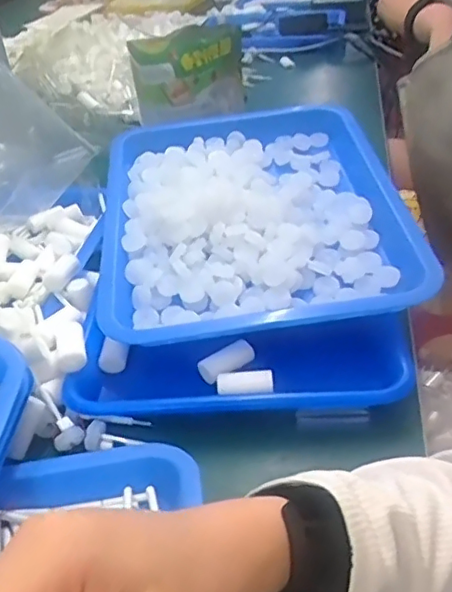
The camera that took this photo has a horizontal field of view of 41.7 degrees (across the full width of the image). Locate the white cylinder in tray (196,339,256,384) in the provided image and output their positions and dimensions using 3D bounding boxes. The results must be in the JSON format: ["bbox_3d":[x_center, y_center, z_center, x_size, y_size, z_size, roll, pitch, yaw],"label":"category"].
[{"bbox_3d":[0.000,0.050,0.456,0.043,0.016,0.020,-27,39,-8],"label":"white cylinder in tray"}]

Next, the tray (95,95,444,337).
[{"bbox_3d":[0.019,-0.084,0.554,0.255,0.069,0.325,-6,36,-2],"label":"tray"}]

